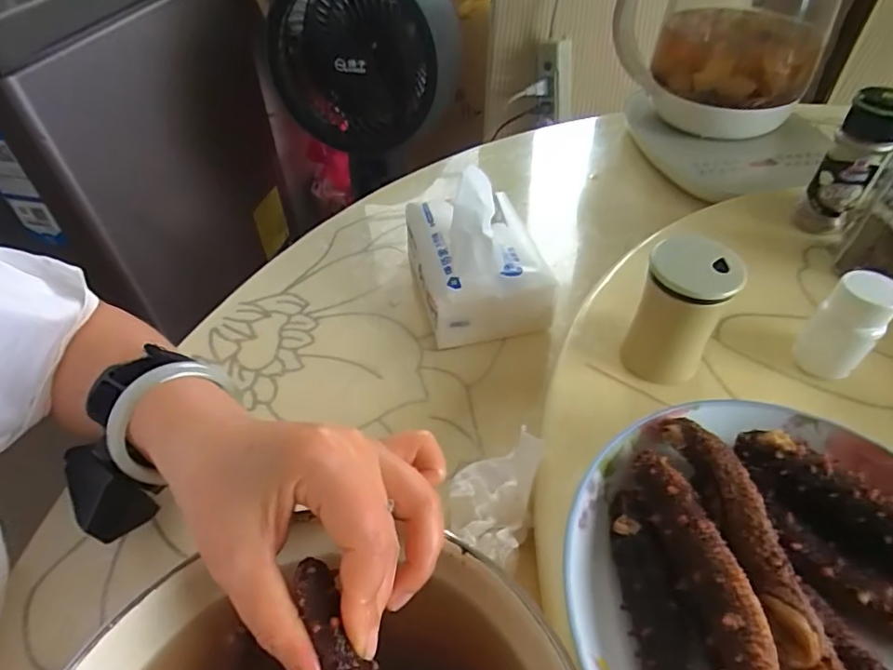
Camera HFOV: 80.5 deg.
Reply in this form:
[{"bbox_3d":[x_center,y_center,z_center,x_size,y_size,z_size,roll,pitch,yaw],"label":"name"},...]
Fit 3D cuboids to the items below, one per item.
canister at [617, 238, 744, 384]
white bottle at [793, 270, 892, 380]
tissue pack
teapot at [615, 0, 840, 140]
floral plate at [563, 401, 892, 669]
[{"bbox_3d":[0.140,-0.012,0.320,0.046,0.082,0.044,22,52,20],"label":"canister"},{"bbox_3d":[0.242,-0.004,0.322,0.033,0.065,0.028,34,57,28],"label":"white bottle"},{"bbox_3d":[0.022,-0.067,0.426,0.091,0.087,0.122,-11,47,-7],"label":"tissue pack"},{"bbox_3d":[0.290,-0.344,0.562,0.200,0.225,0.177,10,49,10],"label":"teapot"},{"bbox_3d":[0.150,0.115,0.221,0.187,0.048,0.184,-1,48,1],"label":"floral plate"}]

